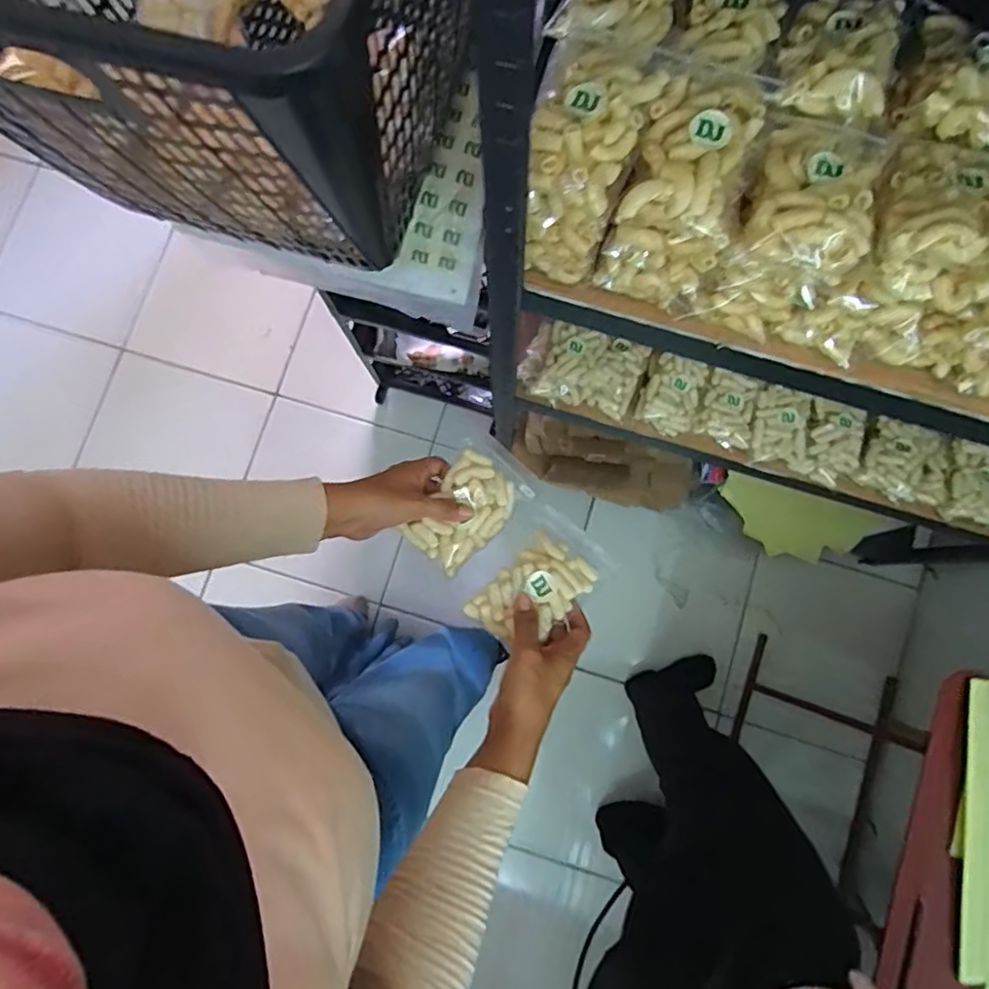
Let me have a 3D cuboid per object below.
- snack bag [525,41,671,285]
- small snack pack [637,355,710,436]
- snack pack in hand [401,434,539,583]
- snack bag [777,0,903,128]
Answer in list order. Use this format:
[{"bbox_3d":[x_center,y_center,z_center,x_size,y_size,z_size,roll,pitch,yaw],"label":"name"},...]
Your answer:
[{"bbox_3d":[0.069,-0.257,0.495,0.078,0.158,0.113,25,81,5],"label":"snack bag"},{"bbox_3d":[0.263,-0.152,0.891,0.085,0.050,0.108,16,80,4],"label":"small snack pack"},{"bbox_3d":[-0.024,0.012,0.606,0.076,0.034,0.130,41,83,8],"label":"snack pack in hand"},{"bbox_3d":[0.264,-0.330,0.446,0.090,0.034,0.110,15,80,4],"label":"snack bag"}]

